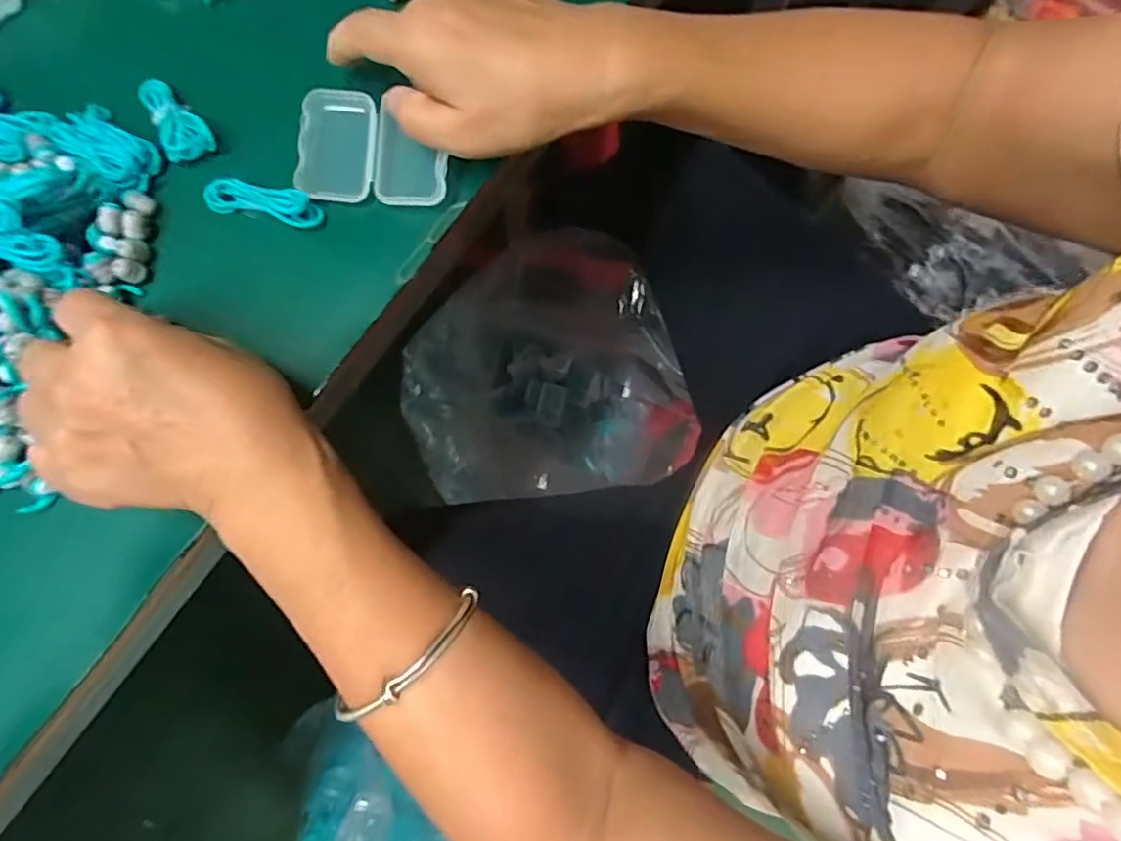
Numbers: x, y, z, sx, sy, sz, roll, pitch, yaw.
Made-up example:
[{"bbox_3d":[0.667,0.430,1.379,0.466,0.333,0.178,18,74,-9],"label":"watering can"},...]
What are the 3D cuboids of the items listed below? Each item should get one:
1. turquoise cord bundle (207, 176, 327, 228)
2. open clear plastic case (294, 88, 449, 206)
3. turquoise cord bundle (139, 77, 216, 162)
[{"bbox_3d":[-0.149,-0.110,0.298,0.056,0.009,0.016,12,79,1],"label":"turquoise cord bundle"},{"bbox_3d":[-0.094,-0.137,0.302,0.074,0.019,0.054,6,79,0],"label":"open clear plastic case"},{"bbox_3d":[-0.201,-0.156,0.305,0.025,0.010,0.055,-39,83,-8],"label":"turquoise cord bundle"}]

